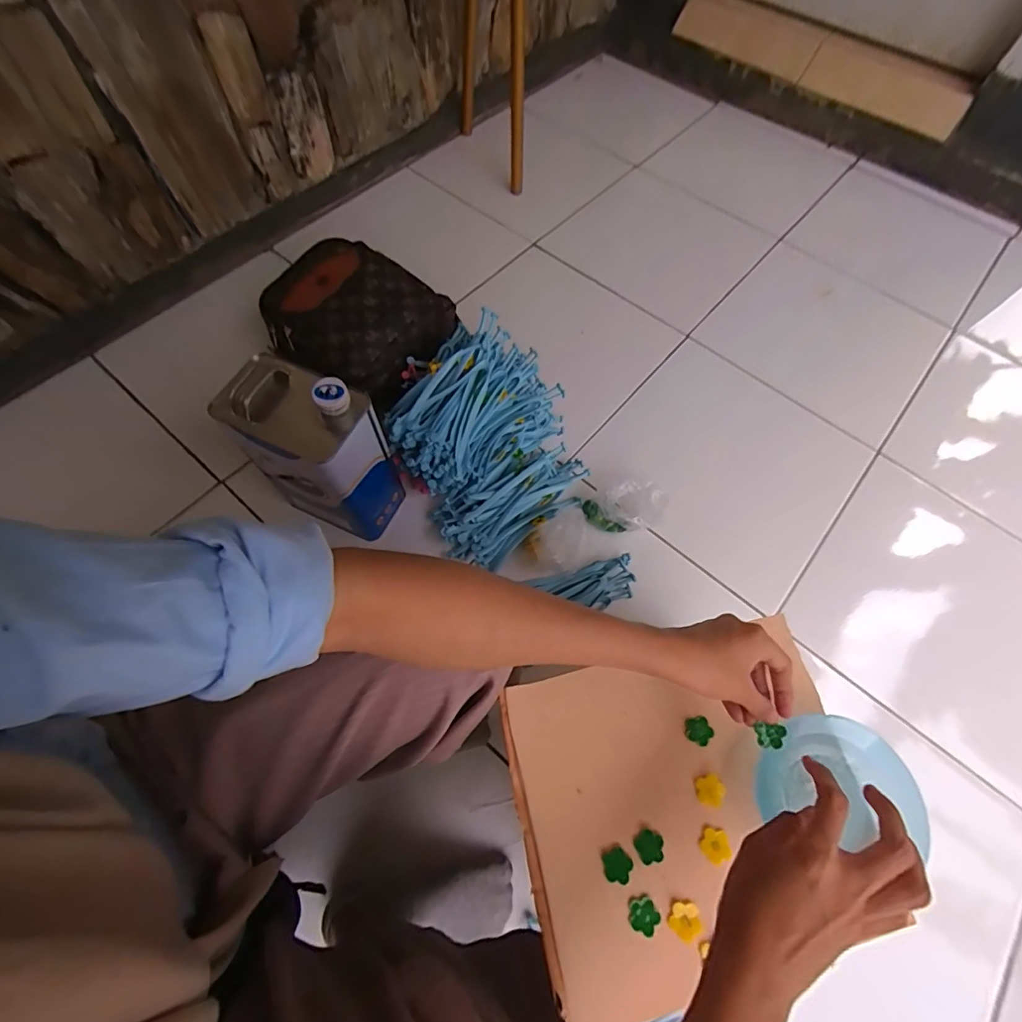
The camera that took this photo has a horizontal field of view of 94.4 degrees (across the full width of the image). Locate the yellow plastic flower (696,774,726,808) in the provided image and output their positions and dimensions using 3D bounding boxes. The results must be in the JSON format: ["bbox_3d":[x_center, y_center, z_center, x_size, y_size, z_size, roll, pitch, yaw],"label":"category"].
[{"bbox_3d":[0.168,0.234,0.396,0.022,0.006,0.023,13,65,4],"label":"yellow plastic flower"}]

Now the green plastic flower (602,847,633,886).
[{"bbox_3d":[0.083,0.276,0.368,0.023,0.004,0.022,1,65,-2],"label":"green plastic flower"}]

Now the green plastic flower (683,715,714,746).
[{"bbox_3d":[0.166,0.194,0.416,0.023,0.004,0.023,1,65,-2],"label":"green plastic flower"}]

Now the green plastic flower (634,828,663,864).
[{"bbox_3d":[0.110,0.267,0.375,0.022,0.004,0.022,13,65,4],"label":"green plastic flower"}]

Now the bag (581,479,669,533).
[{"bbox_3d":[0.184,-0.003,0.742,0.126,0.053,0.076,-15,66,-9],"label":"bag"}]

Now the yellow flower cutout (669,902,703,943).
[{"bbox_3d":[0.132,0.311,0.357,0.023,0.004,0.022,1,65,-2],"label":"yellow flower cutout"}]

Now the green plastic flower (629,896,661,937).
[{"bbox_3d":[0.100,0.305,0.356,0.022,0.004,0.023,1,65,-2],"label":"green plastic flower"}]

